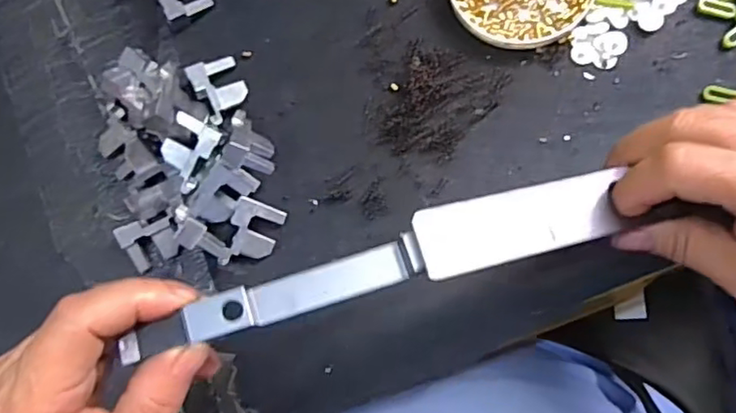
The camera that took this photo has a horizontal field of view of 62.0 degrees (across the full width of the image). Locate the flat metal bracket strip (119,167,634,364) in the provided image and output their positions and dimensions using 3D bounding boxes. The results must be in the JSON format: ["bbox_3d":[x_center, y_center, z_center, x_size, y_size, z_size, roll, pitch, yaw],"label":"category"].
[{"bbox_3d":[0.005,0.022,0.231,0.188,0.014,0.027,-17,83,-6],"label":"flat metal bracket strip"}]

